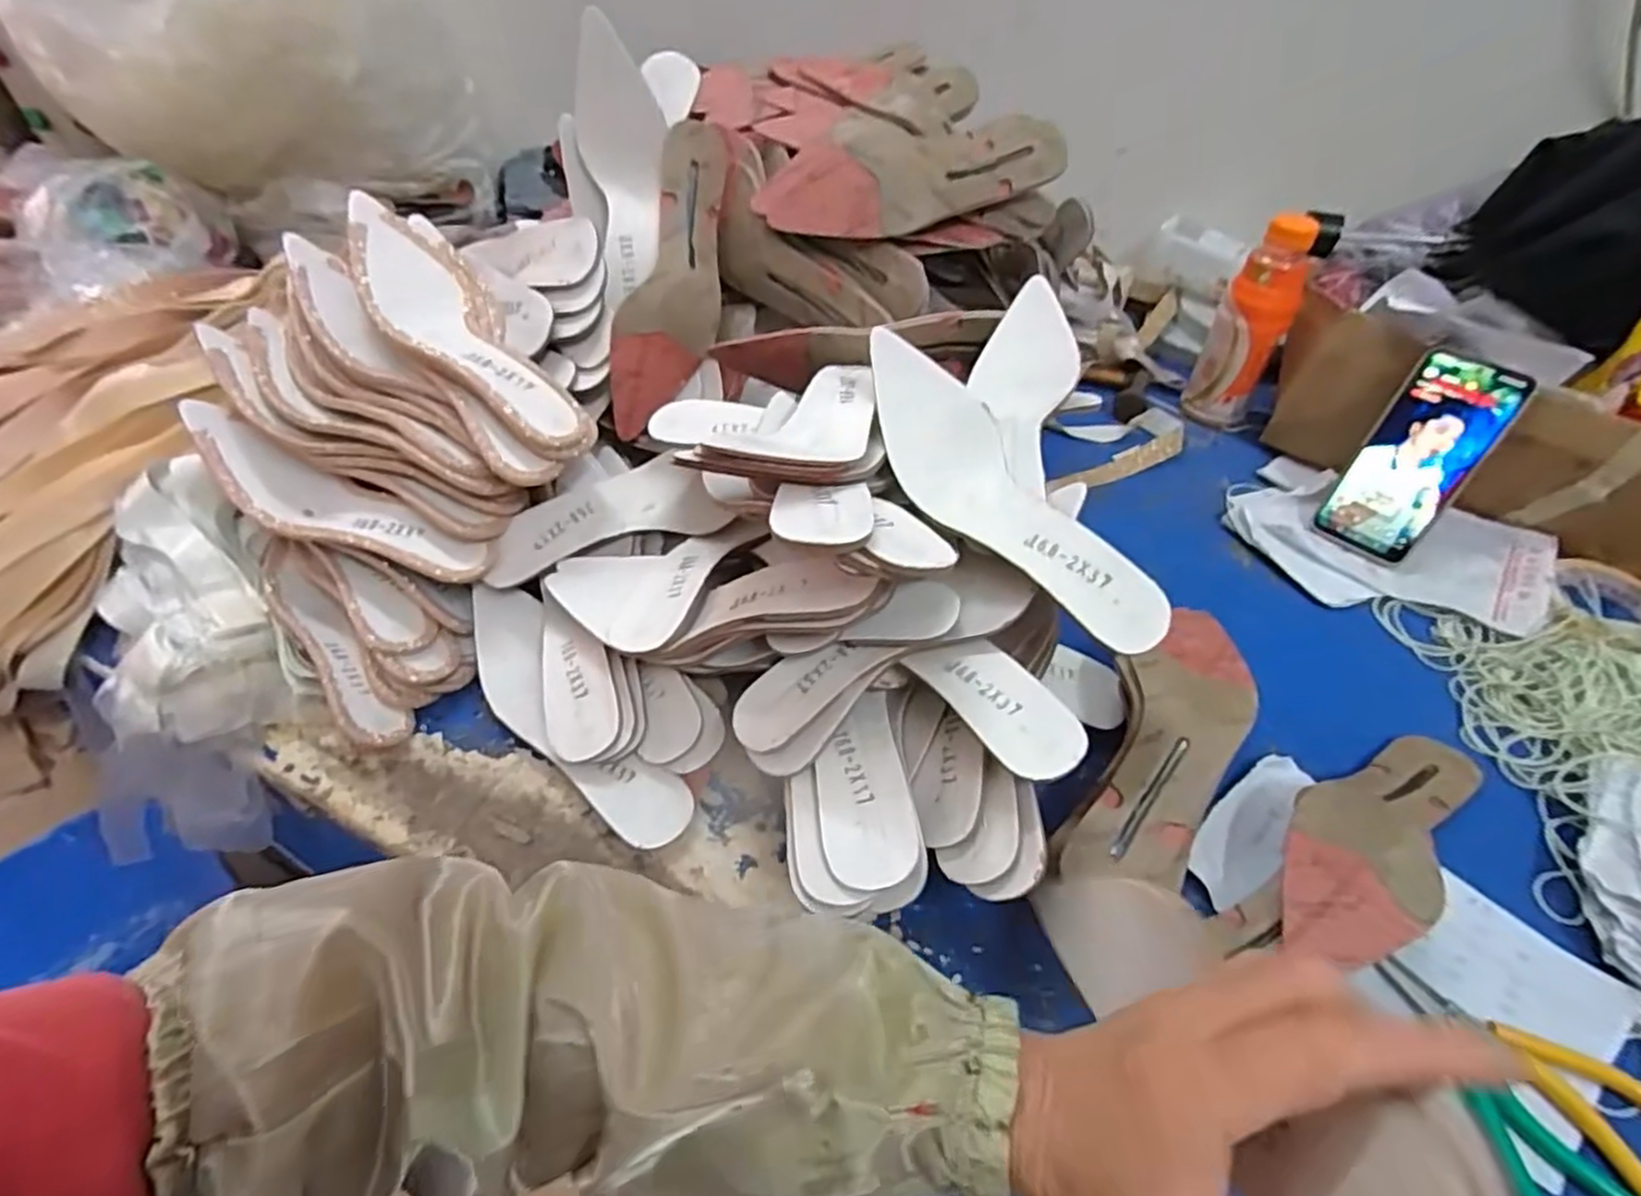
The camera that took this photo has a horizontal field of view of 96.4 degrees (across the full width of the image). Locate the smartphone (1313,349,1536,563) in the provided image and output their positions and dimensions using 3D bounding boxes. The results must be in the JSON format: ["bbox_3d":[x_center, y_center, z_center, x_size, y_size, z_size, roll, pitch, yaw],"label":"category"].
[{"bbox_3d":[0.493,-0.115,0.608,0.008,0.162,0.075,-7,37,-47],"label":"smartphone"}]

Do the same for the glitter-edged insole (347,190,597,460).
[{"bbox_3d":[-0.247,-0.183,0.511,0.079,0.037,0.243,-37,77,-27],"label":"glitter-edged insole"}]

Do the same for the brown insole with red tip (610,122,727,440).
[{"bbox_3d":[-0.109,-0.239,0.555,0.058,0.051,0.231,12,88,10],"label":"brown insole with red tip"}]

